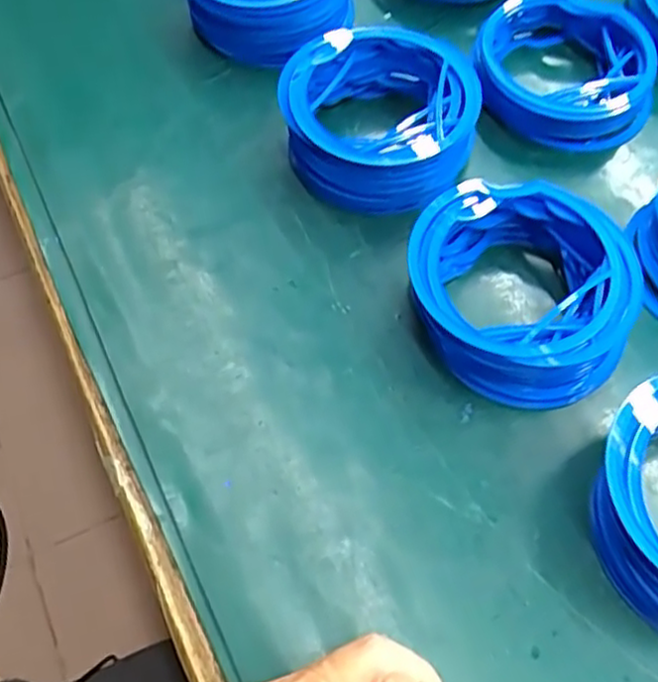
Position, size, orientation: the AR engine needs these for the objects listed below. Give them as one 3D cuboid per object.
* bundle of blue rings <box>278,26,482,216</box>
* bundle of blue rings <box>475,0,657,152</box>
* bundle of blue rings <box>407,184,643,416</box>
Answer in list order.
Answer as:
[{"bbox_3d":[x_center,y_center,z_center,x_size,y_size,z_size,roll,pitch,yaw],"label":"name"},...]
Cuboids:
[{"bbox_3d":[0.027,-0.120,0.379,0.102,0.040,0.099,1,62,1],"label":"bundle of blue rings"},{"bbox_3d":[0.135,-0.159,0.407,0.098,0.030,0.095,12,62,6],"label":"bundle of blue rings"},{"bbox_3d":[0.088,-0.025,0.330,0.102,0.037,0.101,5,62,2],"label":"bundle of blue rings"}]

